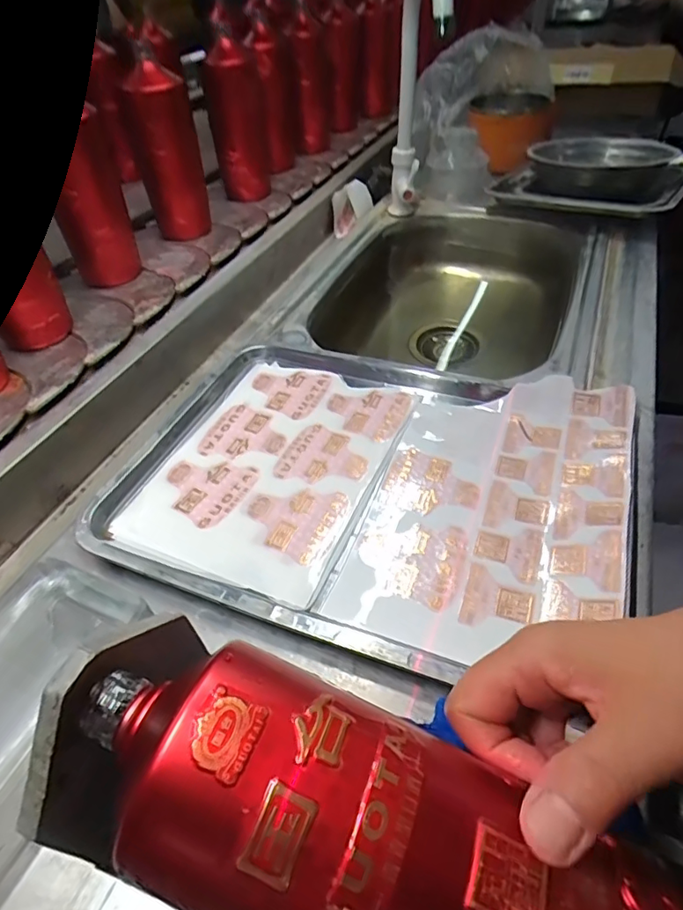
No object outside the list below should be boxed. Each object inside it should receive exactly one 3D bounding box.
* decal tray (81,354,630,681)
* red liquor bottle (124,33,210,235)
[{"bbox_3d":[0.023,0.012,0.415,0.365,0.034,0.280,16,49,16],"label":"decal tray"},{"bbox_3d":[-0.222,-0.387,0.674,0.077,0.193,0.064,-13,47,-8],"label":"red liquor bottle"}]

